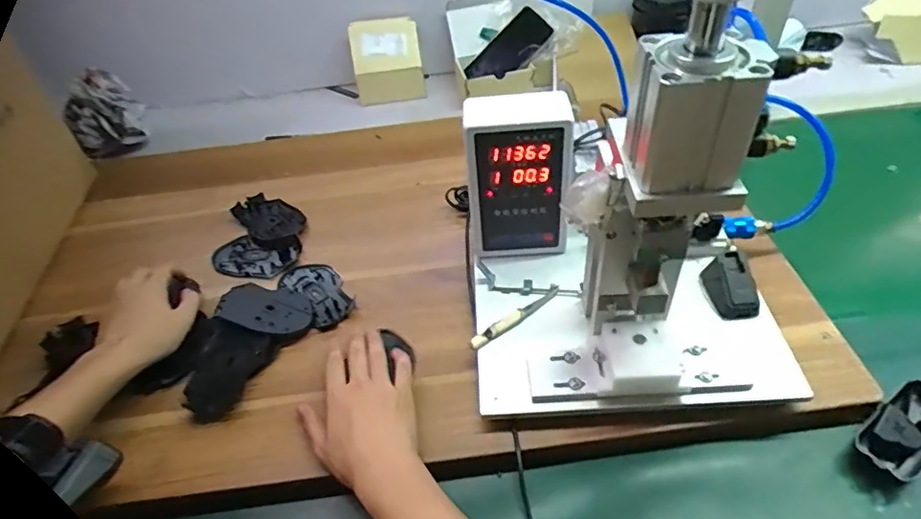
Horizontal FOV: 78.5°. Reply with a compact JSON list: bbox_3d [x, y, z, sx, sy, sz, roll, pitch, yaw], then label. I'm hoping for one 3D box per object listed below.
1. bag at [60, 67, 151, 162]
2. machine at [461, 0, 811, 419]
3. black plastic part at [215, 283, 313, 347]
[{"bbox_3d":[-0.554,-0.229,0.891,0.092,0.107,0.089,-15,46,-8],"label":"bag"},{"bbox_3d":[0.150,-0.083,0.468,0.310,0.441,0.257,-3,46,4],"label":"machine"},{"bbox_3d":[-0.217,0.055,0.637,0.106,0.019,0.067,13,49,19],"label":"black plastic part"}]

